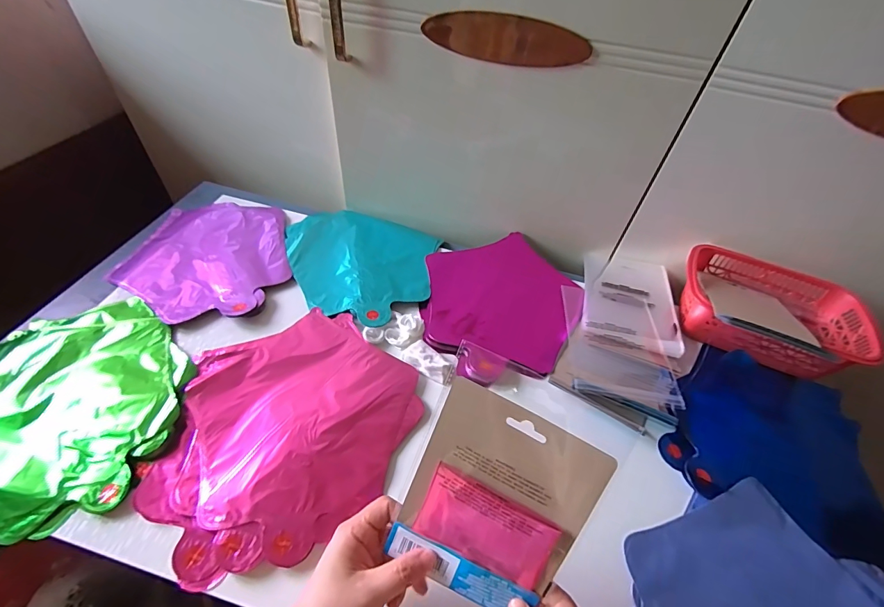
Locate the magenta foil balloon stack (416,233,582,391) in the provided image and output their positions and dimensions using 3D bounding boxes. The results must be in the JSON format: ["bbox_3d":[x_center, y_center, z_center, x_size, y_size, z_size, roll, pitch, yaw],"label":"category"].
[{"bbox_3d":[0.080,-0.004,0.553,0.225,0.015,0.228,-21,55,-22],"label":"magenta foil balloon stack"}]

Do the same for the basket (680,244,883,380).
[{"bbox_3d":[0.428,0.010,0.535,0.215,0.067,0.154,21,51,12],"label":"basket"}]

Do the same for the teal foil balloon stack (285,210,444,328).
[{"bbox_3d":[-0.126,-0.066,0.590,0.234,0.017,0.210,19,50,10],"label":"teal foil balloon stack"}]

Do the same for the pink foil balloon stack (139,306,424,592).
[{"bbox_3d":[-0.165,0.123,0.419,0.257,0.010,0.235,-34,61,-30],"label":"pink foil balloon stack"}]

